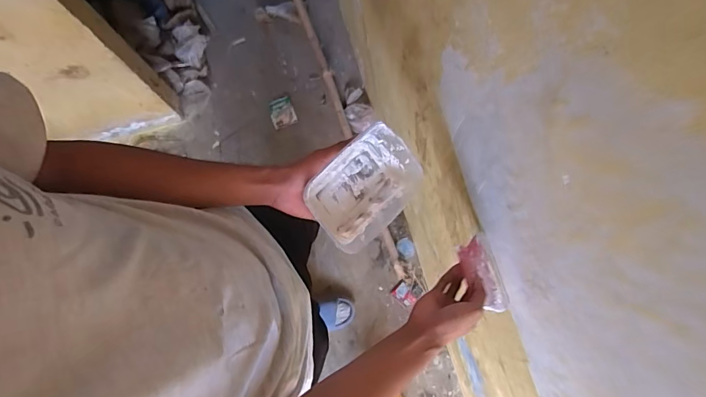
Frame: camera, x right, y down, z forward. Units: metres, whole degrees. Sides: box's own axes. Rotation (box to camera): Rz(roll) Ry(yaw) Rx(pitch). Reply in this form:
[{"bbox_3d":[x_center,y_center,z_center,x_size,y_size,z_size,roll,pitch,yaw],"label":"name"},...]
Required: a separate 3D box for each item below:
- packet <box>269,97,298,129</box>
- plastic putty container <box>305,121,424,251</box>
[{"bbox_3d":[-0.286,-0.346,1.645,0.097,0.018,0.113,-20,88,-3],"label":"packet"},{"bbox_3d":[0.014,-0.017,0.585,0.171,0.056,0.126,-44,110,-19],"label":"plastic putty container"}]

